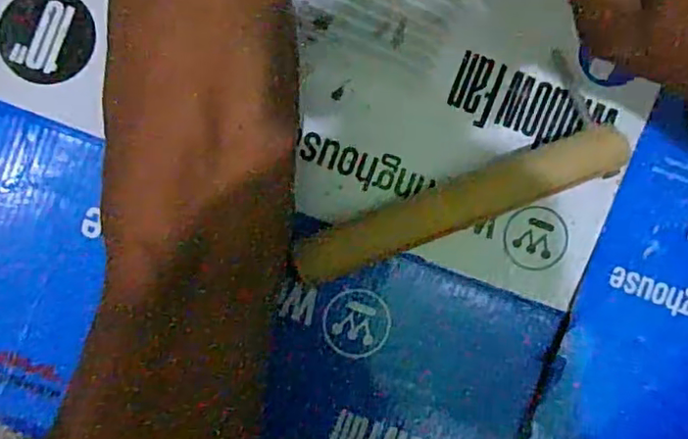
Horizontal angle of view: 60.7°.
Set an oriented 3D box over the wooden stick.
[{"bbox_3d":[0.060,-0.008,0.309,0.176,0.013,0.027,-22,95,0],"label":"wooden stick"}]

